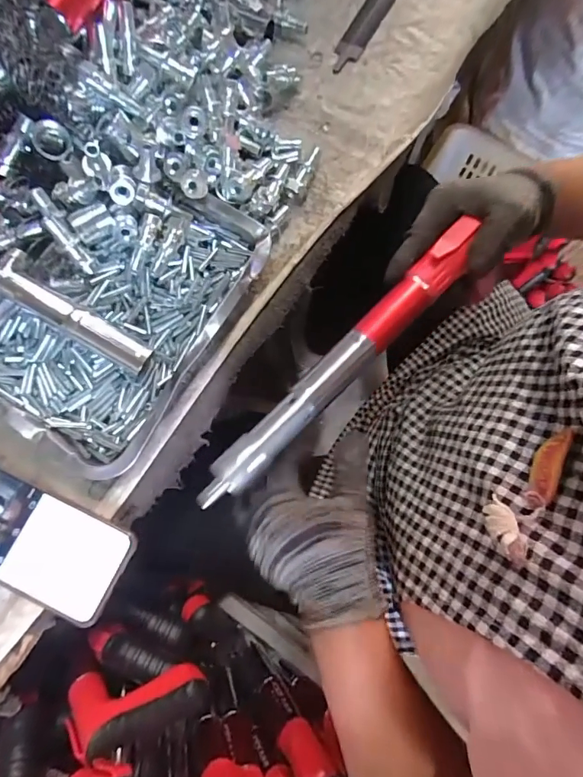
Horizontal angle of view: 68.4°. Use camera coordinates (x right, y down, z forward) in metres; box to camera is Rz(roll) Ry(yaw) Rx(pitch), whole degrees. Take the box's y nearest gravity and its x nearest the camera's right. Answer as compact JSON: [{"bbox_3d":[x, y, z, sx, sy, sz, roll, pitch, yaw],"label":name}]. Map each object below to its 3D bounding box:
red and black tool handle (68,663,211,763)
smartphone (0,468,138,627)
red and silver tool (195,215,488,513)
[{"bbox_3d":[-0.139,0.284,0.385,0.129,0.058,0.050,-9,78,-3],"label":"red and black tool handle"},{"bbox_3d":[-0.210,0.120,0.341,0.156,0.006,0.075,24,79,4],"label":"smartphone"},{"bbox_3d":[0.038,-0.019,0.313,0.273,0.018,0.027,-44,83,-7],"label":"red and silver tool"}]

